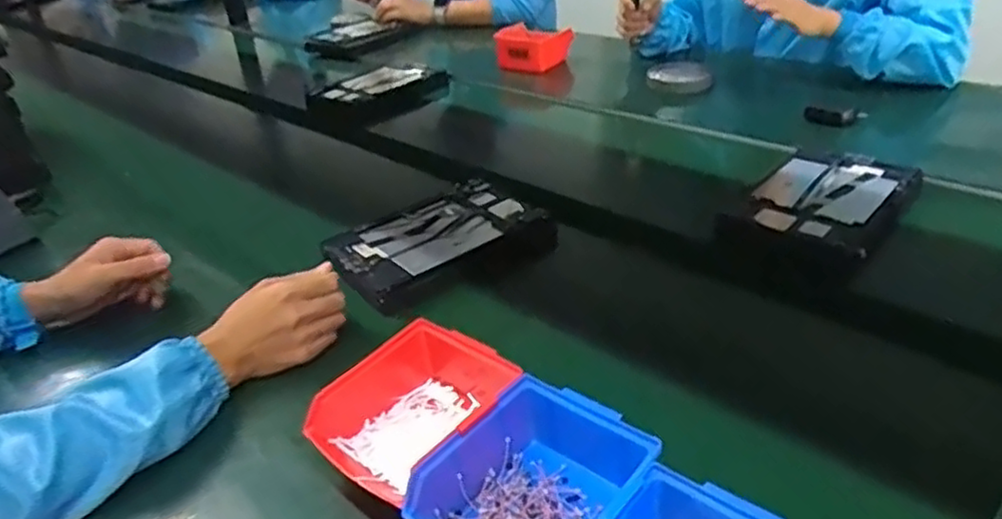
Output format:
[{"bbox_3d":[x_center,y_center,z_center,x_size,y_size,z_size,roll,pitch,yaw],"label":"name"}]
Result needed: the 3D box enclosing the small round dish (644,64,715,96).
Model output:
[{"bbox_3d":[0.325,-0.332,1.275,0.105,0.042,0.101,-3,33,1],"label":"small round dish"}]

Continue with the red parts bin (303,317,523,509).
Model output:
[{"bbox_3d":[-0.051,0.120,0.562,0.182,0.071,0.122,-30,42,-34],"label":"red parts bin"}]

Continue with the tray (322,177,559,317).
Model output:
[{"bbox_3d":[-0.076,-0.022,0.842,0.253,0.042,0.154,-25,39,-29],"label":"tray"}]

